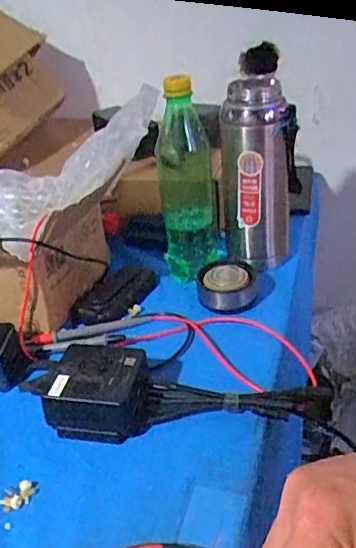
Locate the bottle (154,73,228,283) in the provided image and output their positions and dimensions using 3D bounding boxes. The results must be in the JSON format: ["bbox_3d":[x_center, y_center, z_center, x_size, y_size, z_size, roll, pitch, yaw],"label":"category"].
[{"bbox_3d":[0.010,-0.112,0.665,0.069,0.209,0.078,-7,32,-3],"label":"bottle"}]

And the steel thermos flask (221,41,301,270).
[{"bbox_3d":[0.093,-0.116,0.679,0.082,0.218,0.094,-1,32,7],"label":"steel thermos flask"}]

